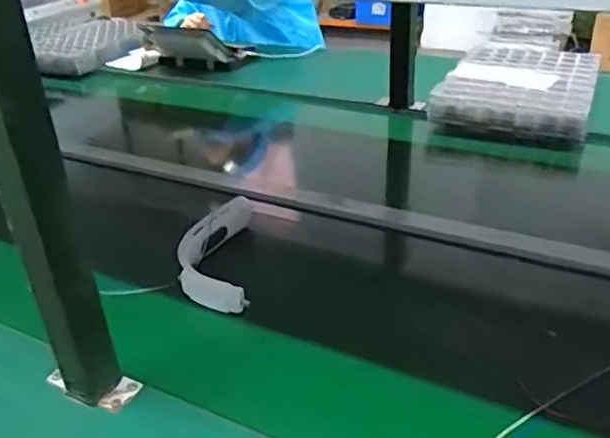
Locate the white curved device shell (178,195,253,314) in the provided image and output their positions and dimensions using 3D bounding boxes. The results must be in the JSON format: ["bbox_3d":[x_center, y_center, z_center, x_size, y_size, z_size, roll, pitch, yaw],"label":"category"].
[{"bbox_3d":[-0.117,0.041,0.802,0.097,0.052,0.200,-4,31,-1],"label":"white curved device shell"}]

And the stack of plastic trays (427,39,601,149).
[{"bbox_3d":[0.454,-0.274,1.278,0.290,0.084,0.403,12,34,24],"label":"stack of plastic trays"}]

